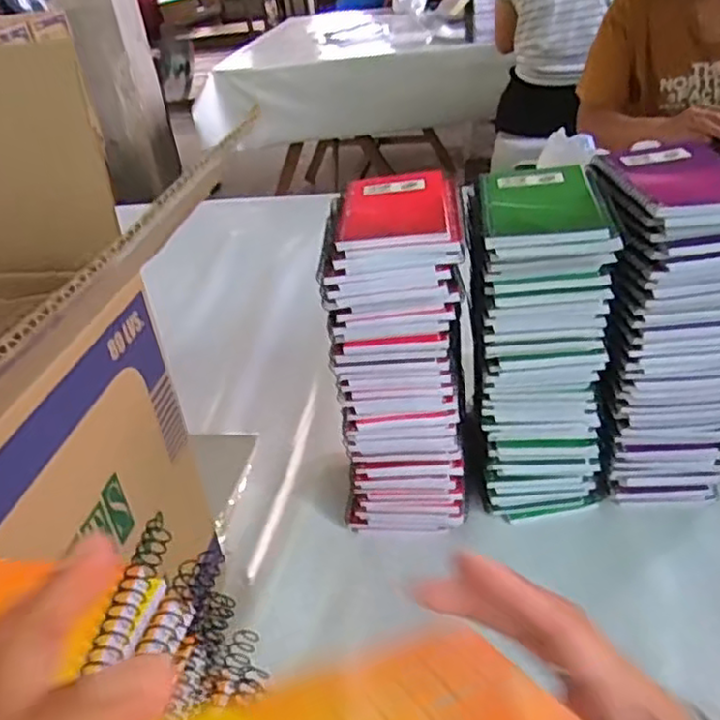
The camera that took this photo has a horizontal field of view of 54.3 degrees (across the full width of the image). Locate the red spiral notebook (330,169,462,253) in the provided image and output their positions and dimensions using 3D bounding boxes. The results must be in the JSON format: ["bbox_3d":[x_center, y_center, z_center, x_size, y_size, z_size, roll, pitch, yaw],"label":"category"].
[{"bbox_3d":[0.027,-0.116,0.536,0.092,0.013,0.116,-4,33,5],"label":"red spiral notebook"}]

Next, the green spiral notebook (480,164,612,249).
[{"bbox_3d":[0.134,-0.116,0.516,0.085,0.011,0.126,-2,33,9],"label":"green spiral notebook"}]

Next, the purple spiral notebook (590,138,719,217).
[{"bbox_3d":[0.241,-0.134,0.514,0.100,0.012,0.123,-6,32,2],"label":"purple spiral notebook"}]

